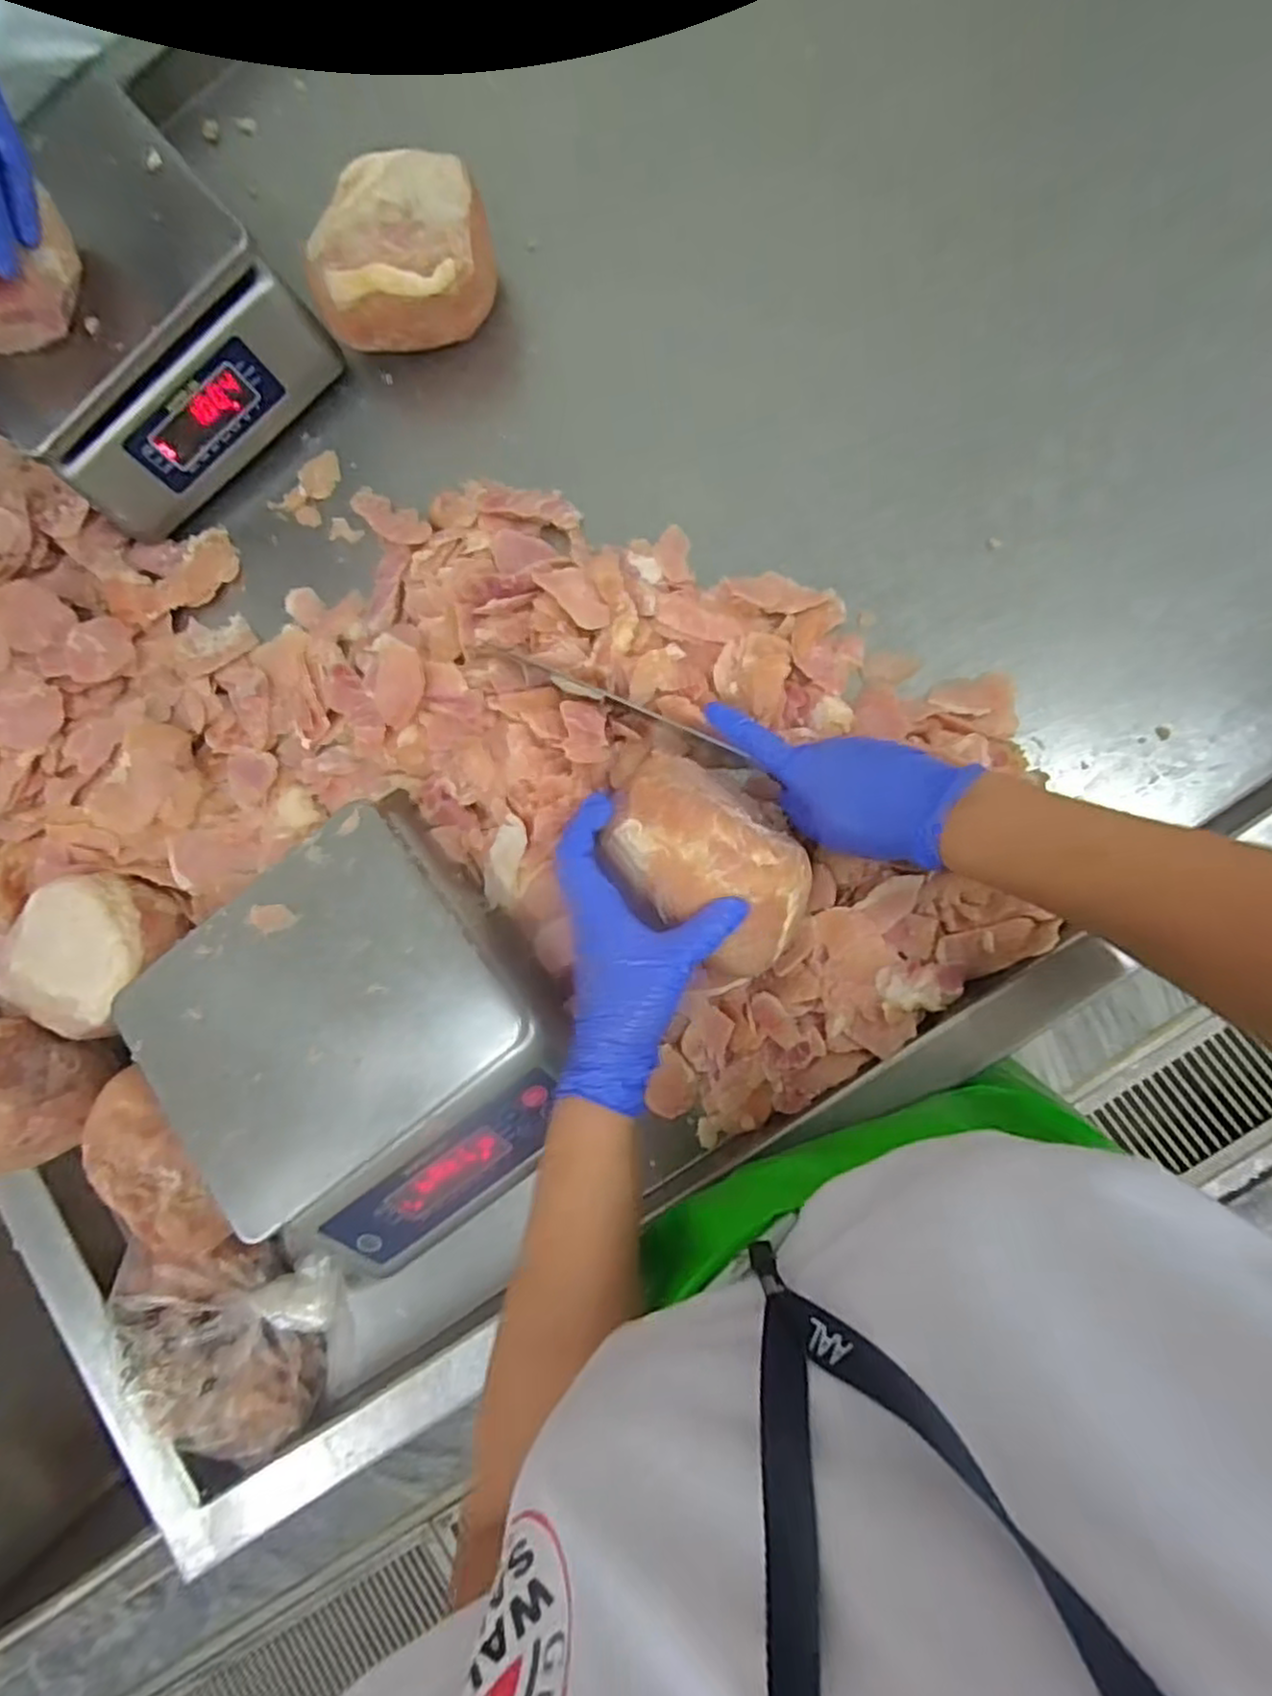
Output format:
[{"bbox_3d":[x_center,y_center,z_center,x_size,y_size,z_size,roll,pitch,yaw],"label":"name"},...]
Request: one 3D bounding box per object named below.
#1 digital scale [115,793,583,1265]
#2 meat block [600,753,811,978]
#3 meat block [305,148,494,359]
[{"bbox_3d":[-0.175,0.134,0.485,0.227,0.088,0.250,-39,81,3],"label":"digital scale"},{"bbox_3d":[0.048,0.005,0.454,0.089,0.065,0.140,-44,80,0],"label":"meat block"},{"bbox_3d":[-0.182,-0.458,0.575,0.135,0.077,0.116,-6,84,8],"label":"meat block"}]

